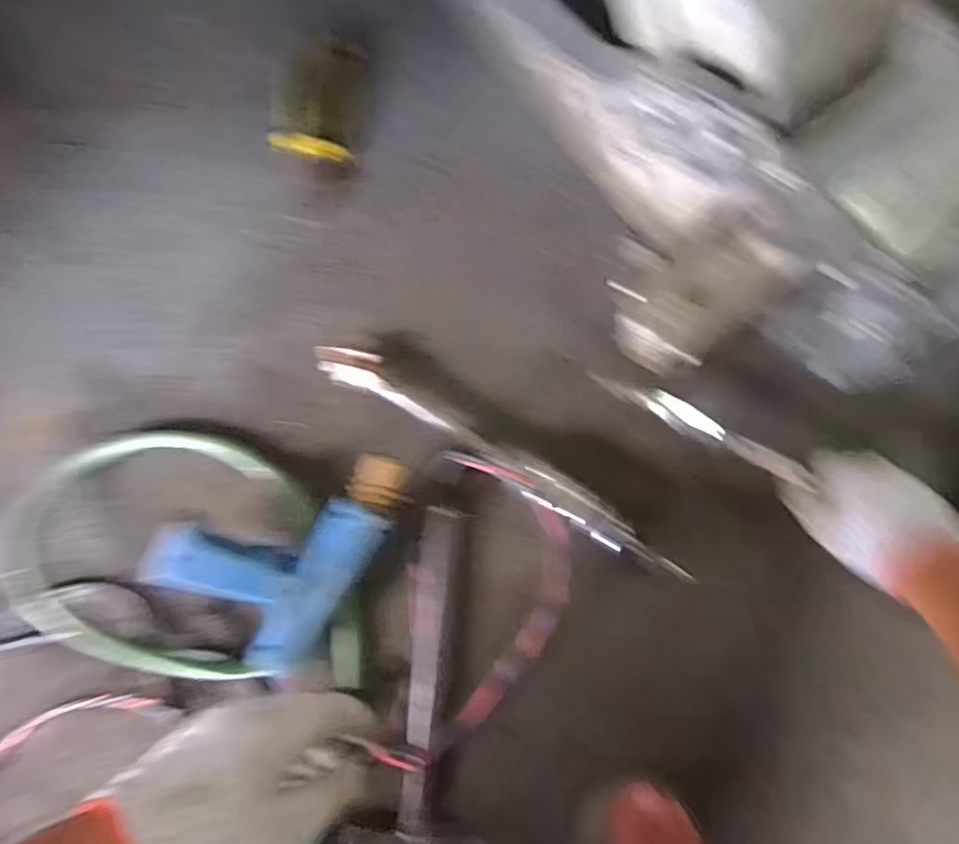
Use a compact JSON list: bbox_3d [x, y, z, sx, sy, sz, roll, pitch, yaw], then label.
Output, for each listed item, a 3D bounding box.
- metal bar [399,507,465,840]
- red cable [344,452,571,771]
[{"bbox_3d":[-0.047,0.225,0.545,0.034,0.008,0.288,6,84,-1],"label":"metal bar"},{"bbox_3d":[-0.004,0.180,0.533,0.139,0.033,0.275,18,84,1],"label":"red cable"}]

